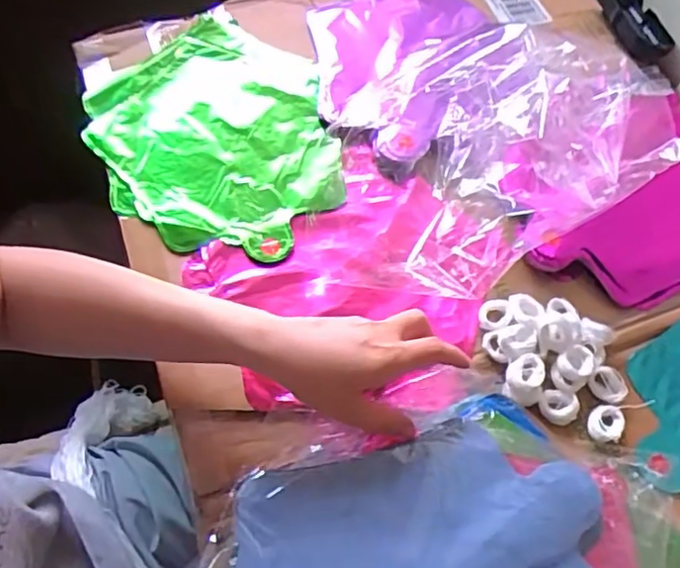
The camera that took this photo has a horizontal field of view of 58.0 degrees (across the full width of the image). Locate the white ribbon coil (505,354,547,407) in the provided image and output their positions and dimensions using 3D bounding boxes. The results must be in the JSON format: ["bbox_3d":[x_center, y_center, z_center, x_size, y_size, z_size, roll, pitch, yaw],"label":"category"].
[{"bbox_3d":[0.139,0.071,0.460,0.026,0.017,0.035,12,61,3],"label":"white ribbon coil"}]

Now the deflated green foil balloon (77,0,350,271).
[{"bbox_3d":[-0.108,-0.141,0.568,0.251,0.012,0.224,38,66,16],"label":"deflated green foil balloon"}]

